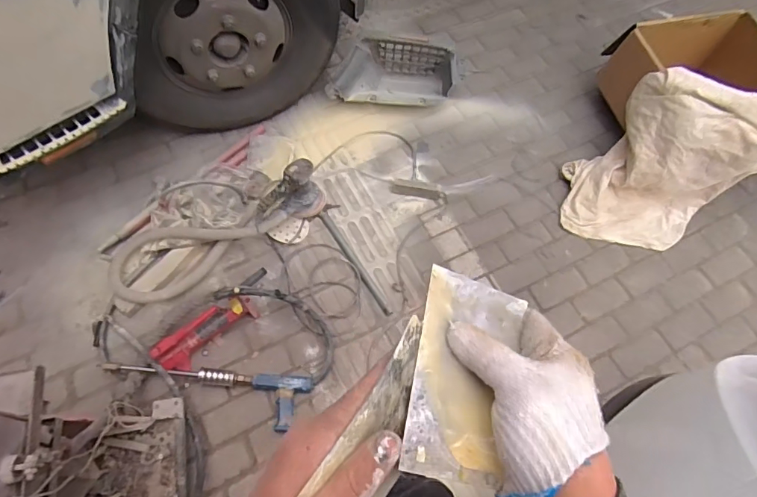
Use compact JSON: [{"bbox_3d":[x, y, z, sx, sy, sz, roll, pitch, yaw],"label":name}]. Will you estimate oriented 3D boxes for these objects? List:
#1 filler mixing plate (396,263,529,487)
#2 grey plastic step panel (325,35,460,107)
[{"bbox_3d":[0.059,0.087,0.330,0.069,0.004,0.136,15,72,-4],"label":"filler mixing plate"},{"bbox_3d":[0.065,-0.680,1.855,0.496,0.161,0.259,2,64,-1],"label":"grey plastic step panel"}]

